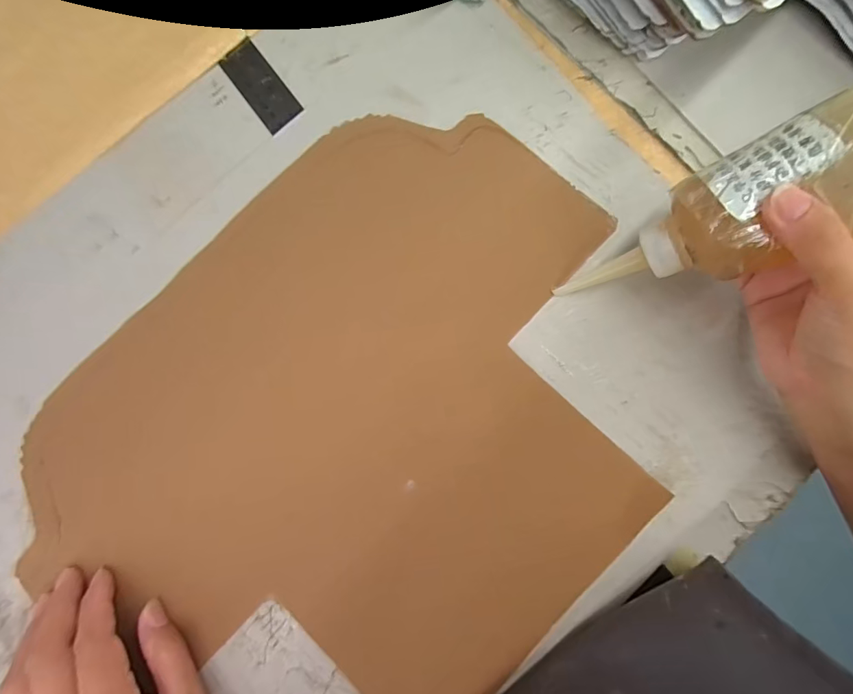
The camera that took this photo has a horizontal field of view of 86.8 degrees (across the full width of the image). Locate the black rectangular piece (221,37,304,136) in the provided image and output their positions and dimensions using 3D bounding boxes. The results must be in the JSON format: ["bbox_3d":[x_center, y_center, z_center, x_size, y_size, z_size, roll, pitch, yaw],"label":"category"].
[{"bbox_3d":[-0.116,-0.183,0.314,0.028,0.004,0.068,-37,83,-3],"label":"black rectangular piece"}]

